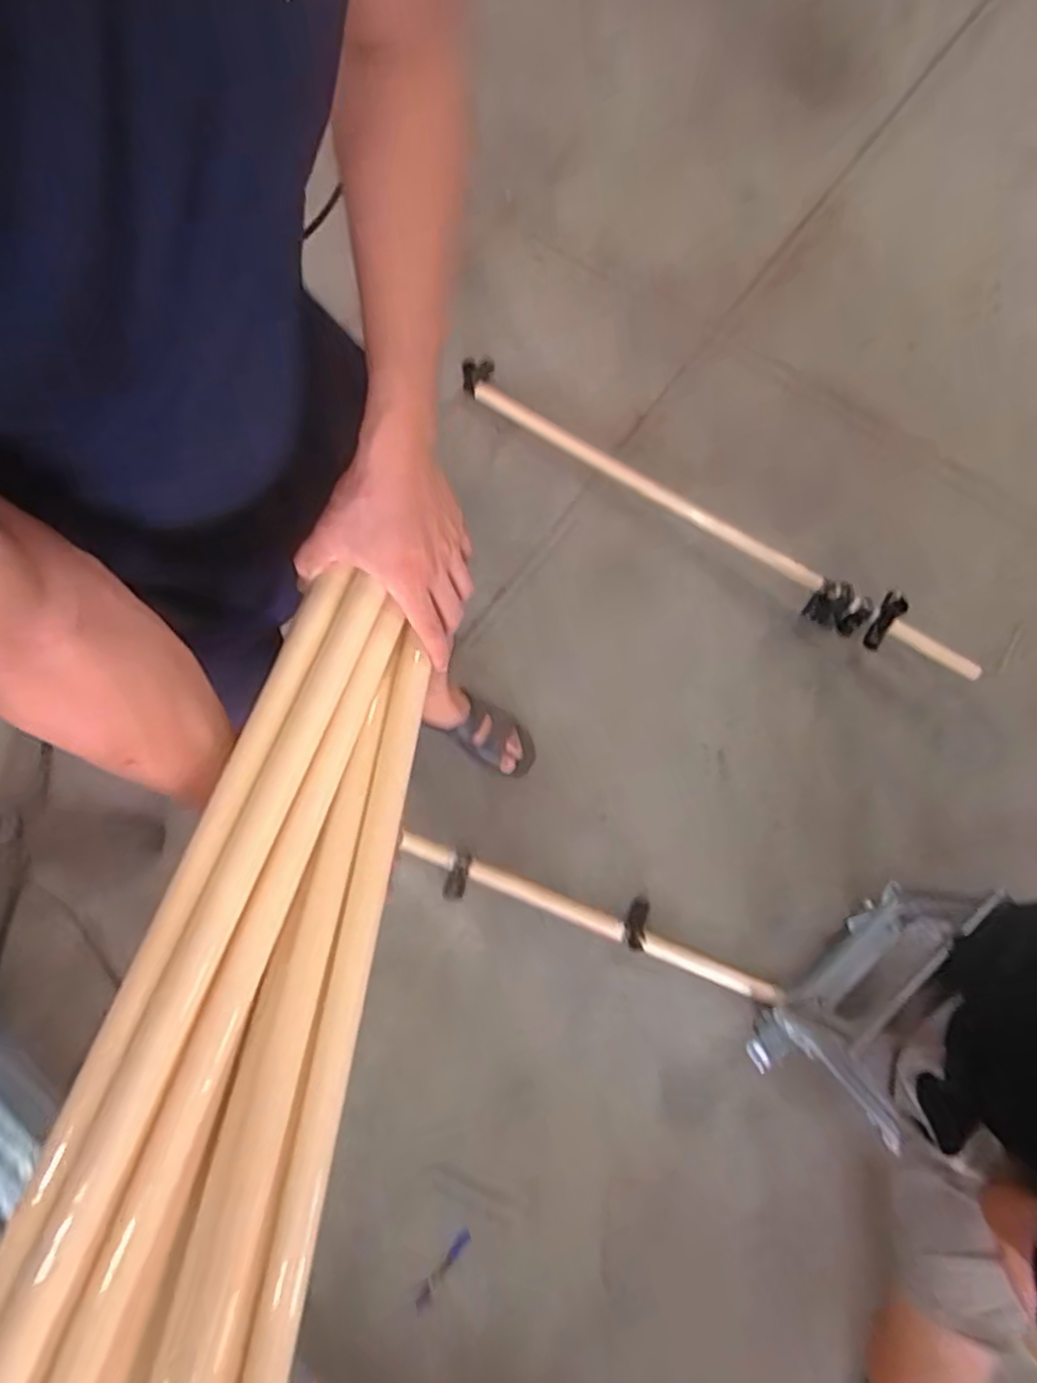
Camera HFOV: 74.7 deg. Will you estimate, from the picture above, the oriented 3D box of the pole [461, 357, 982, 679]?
[{"bbox_3d":[0.380,-0.354,1.391,1.170,0.090,0.136,34,81,7],"label":"pole"}]

